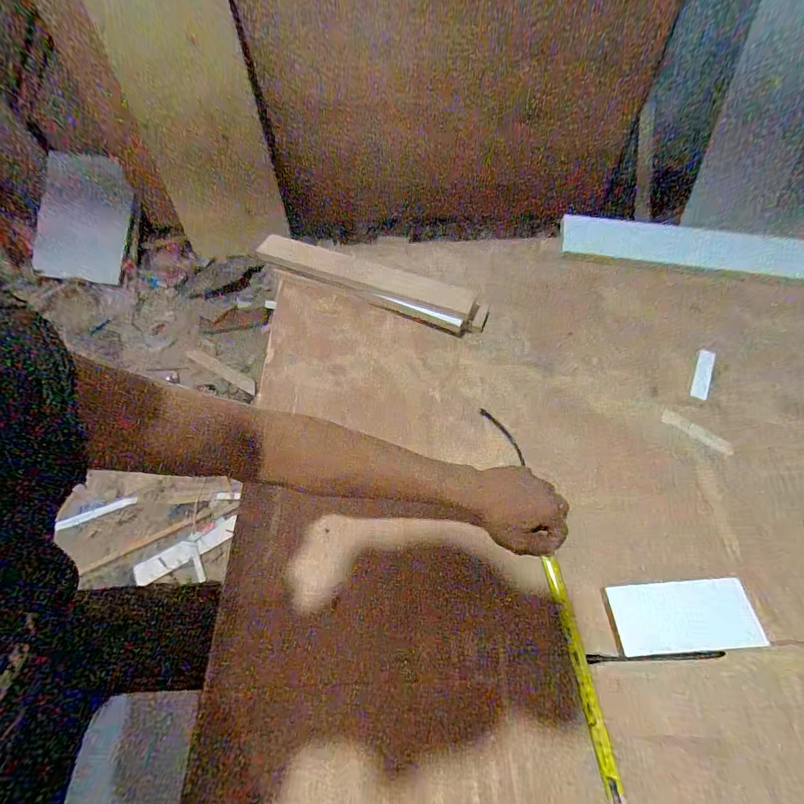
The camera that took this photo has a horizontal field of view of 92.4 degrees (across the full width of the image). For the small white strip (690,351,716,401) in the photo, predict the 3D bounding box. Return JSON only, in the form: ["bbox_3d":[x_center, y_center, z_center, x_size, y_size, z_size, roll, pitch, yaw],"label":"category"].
[{"bbox_3d":[0.475,-0.044,0.608,0.023,0.011,0.093,23,62,16],"label":"small white strip"}]

